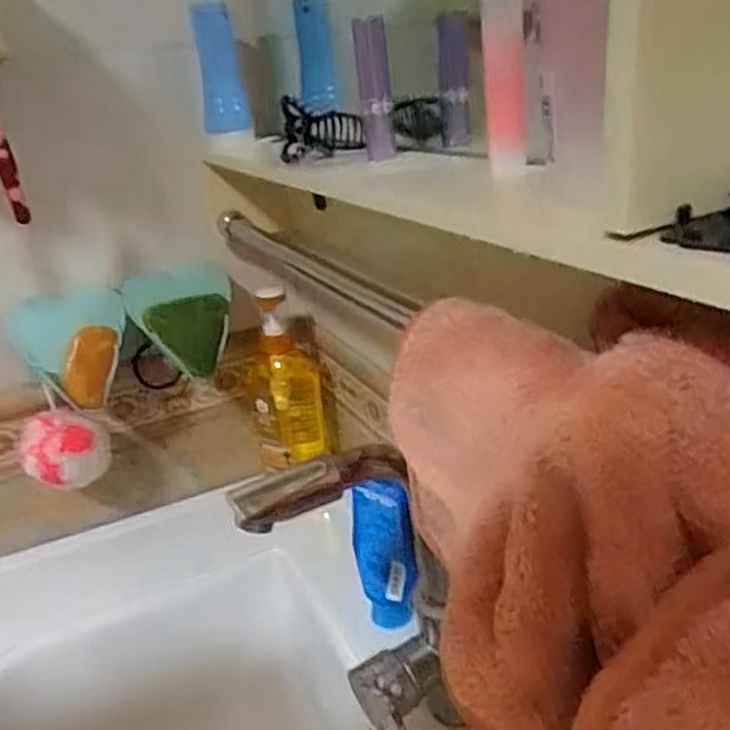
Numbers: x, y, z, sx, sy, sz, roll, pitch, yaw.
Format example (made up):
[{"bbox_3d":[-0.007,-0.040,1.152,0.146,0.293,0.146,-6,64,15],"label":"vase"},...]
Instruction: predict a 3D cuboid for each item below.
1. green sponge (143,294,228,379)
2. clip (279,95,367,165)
[{"bbox_3d":[-0.187,-0.033,0.686,0.073,0.095,0.016,12,37,-16],"label":"green sponge"},{"bbox_3d":[-0.030,-0.163,0.463,0.058,0.038,0.042,-6,24,-2],"label":"clip"}]

